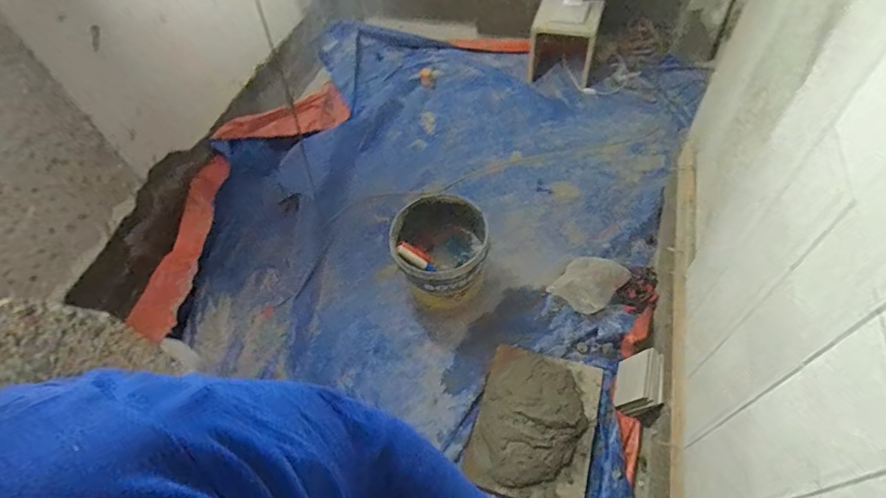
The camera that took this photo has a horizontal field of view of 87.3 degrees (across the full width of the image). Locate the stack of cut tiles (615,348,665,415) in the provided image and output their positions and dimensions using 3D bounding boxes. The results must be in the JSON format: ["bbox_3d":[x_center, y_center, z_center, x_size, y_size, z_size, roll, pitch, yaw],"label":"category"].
[{"bbox_3d":[0.577,0.389,1.361,0.049,0.173,0.173,26,55,-13],"label":"stack of cut tiles"}]

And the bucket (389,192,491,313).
[{"bbox_3d":[-0.001,0.042,1.590,0.291,0.348,0.316,-2,54,3],"label":"bucket"}]

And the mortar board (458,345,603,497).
[{"bbox_3d":[0.274,0.500,1.368,0.337,0.058,0.424,13,57,14],"label":"mortar board"}]

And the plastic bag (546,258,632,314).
[{"bbox_3d":[0.508,0.100,1.596,0.194,0.105,0.239,33,63,25],"label":"plastic bag"}]

